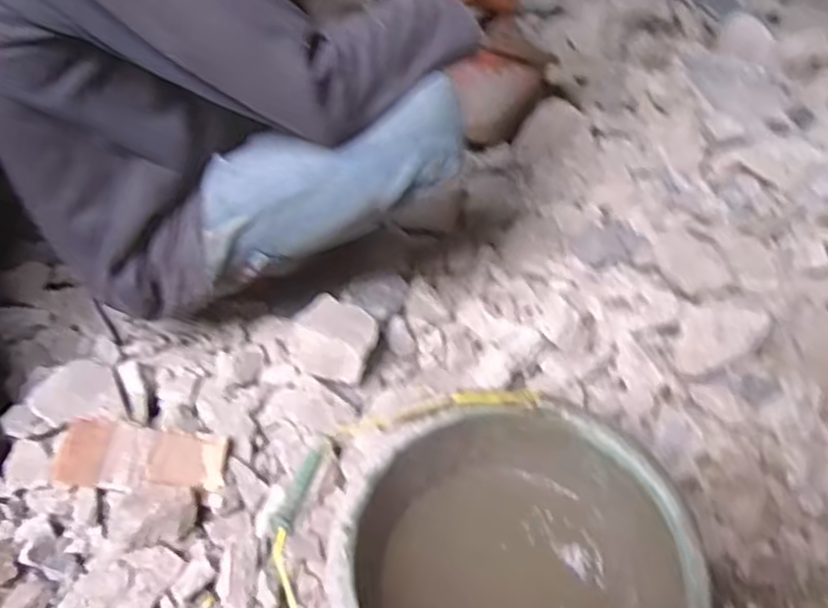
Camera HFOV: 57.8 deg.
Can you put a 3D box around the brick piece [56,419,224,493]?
[{"bbox_3d":[-0.301,0.174,0.821,0.188,0.044,0.081,3,52,9],"label":"brick piece"}]

